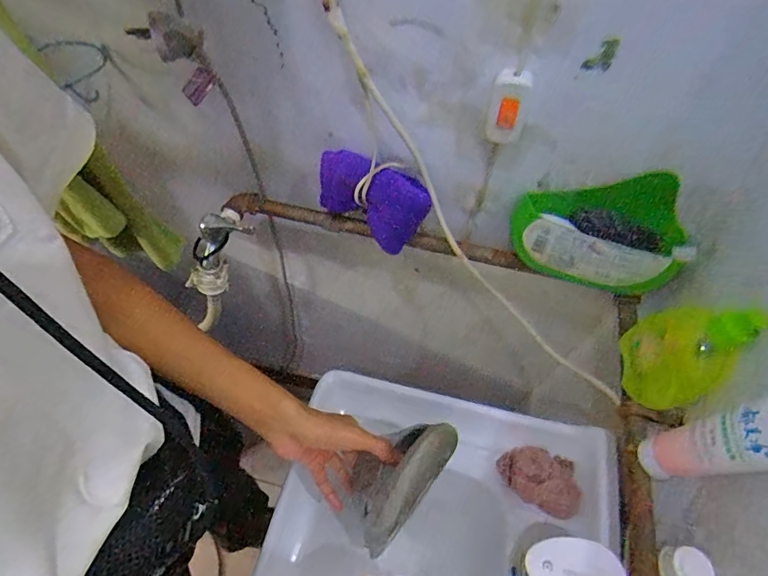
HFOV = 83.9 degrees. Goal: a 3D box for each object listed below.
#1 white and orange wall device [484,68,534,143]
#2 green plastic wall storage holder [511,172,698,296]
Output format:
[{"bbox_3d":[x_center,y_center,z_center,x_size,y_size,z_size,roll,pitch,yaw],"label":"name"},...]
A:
[{"bbox_3d":[0.118,-0.170,0.406,0.034,0.084,0.013,18,59,10],"label":"white and orange wall device"},{"bbox_3d":[0.240,-0.060,0.479,0.182,0.114,0.067,17,59,10],"label":"green plastic wall storage holder"}]

